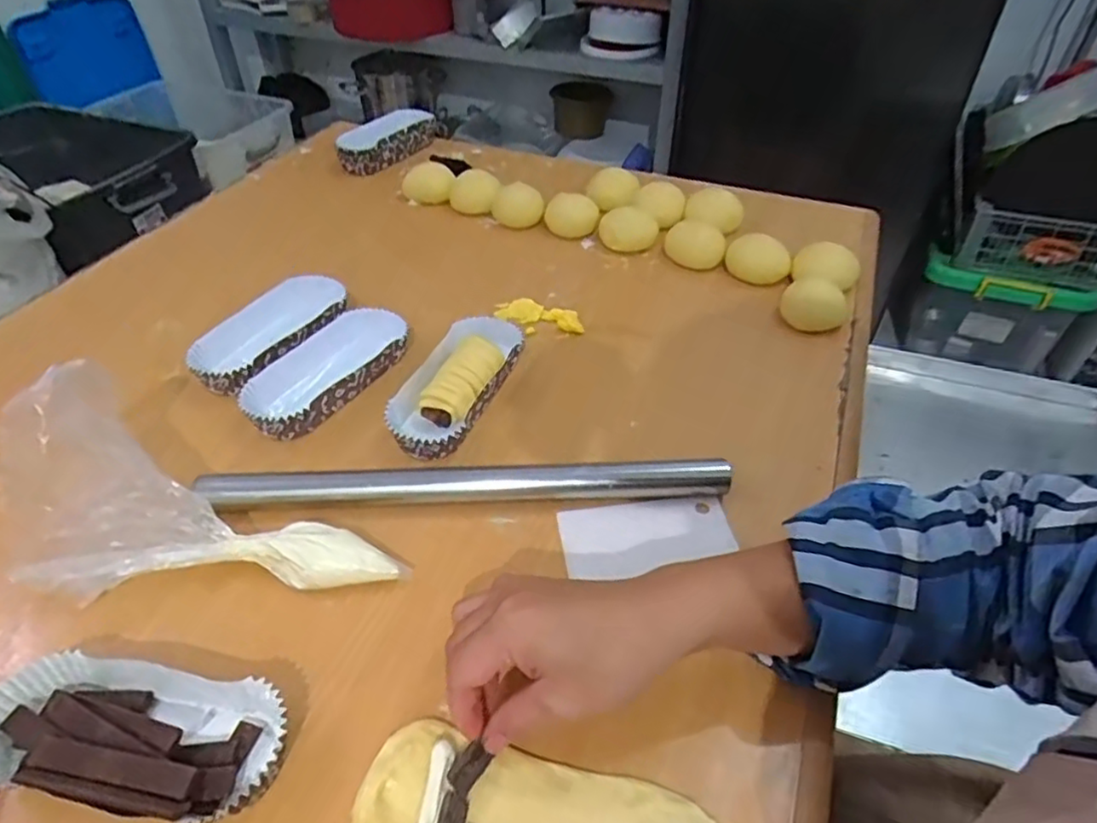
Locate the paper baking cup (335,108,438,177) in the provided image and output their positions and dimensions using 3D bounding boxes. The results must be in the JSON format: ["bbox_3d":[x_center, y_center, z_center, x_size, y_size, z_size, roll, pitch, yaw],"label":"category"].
[{"bbox_3d":[-0.202,-0.342,0.844,0.048,0.042,0.130,29,51,26],"label":"paper baking cup"}]

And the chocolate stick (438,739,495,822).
[{"bbox_3d":[-0.043,0.182,0.310,0.015,0.008,0.049,12,51,15],"label":"chocolate stick"}]

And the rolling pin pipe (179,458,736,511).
[{"bbox_3d":[-0.052,0.051,0.447,0.342,0.024,0.019,-2,44,-2],"label":"rolling pin pipe"}]

